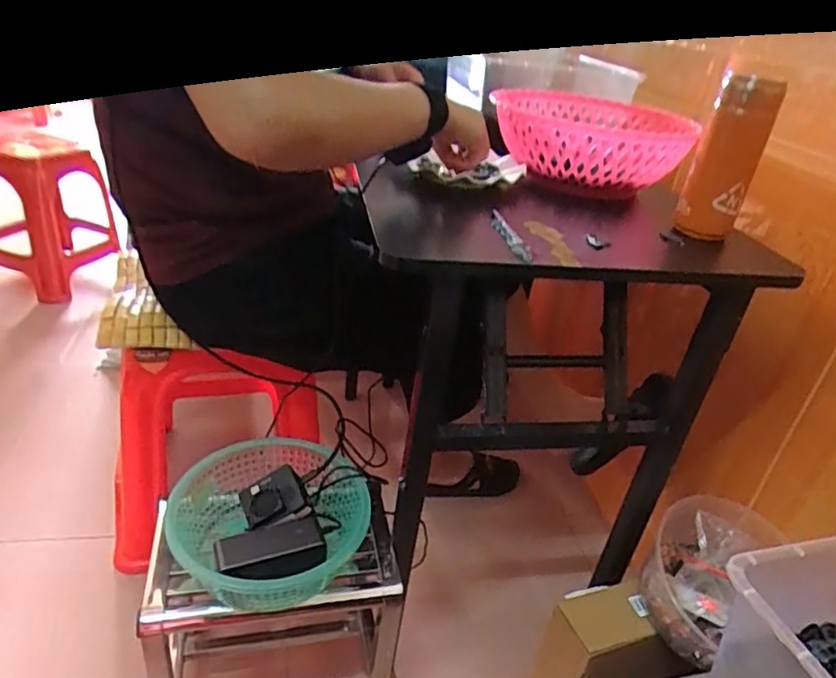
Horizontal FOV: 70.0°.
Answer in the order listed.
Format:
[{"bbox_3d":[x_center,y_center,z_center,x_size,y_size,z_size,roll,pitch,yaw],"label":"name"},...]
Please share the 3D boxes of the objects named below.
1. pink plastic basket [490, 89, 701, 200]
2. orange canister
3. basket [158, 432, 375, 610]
[{"bbox_3d":[0.254,-0.296,0.901,0.267,0.098,0.285,14,31,11],"label":"pink plastic basket"},{"bbox_3d":[0.356,-0.206,0.690,0.066,0.172,0.056,20,32,20],"label":"orange canister"},{"bbox_3d":[-0.183,0.241,0.763,0.234,0.102,0.231,6,30,-3],"label":"basket"}]

